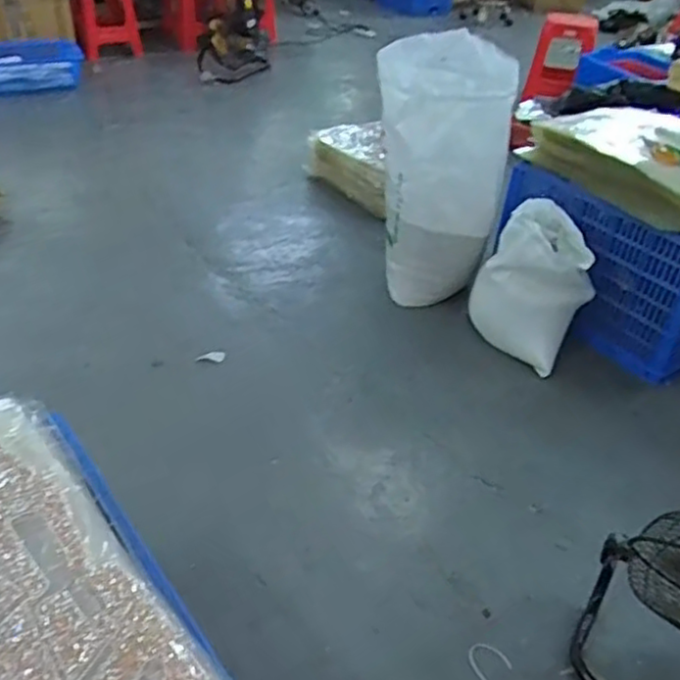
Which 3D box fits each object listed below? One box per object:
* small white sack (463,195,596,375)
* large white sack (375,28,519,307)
[{"bbox_3d":[0.536,-0.144,1.901,0.197,0.390,0.288,-22,47,-35],"label":"small white sack"},{"bbox_3d":[0.284,-0.434,1.865,0.325,0.705,0.233,10,39,17],"label":"large white sack"}]

